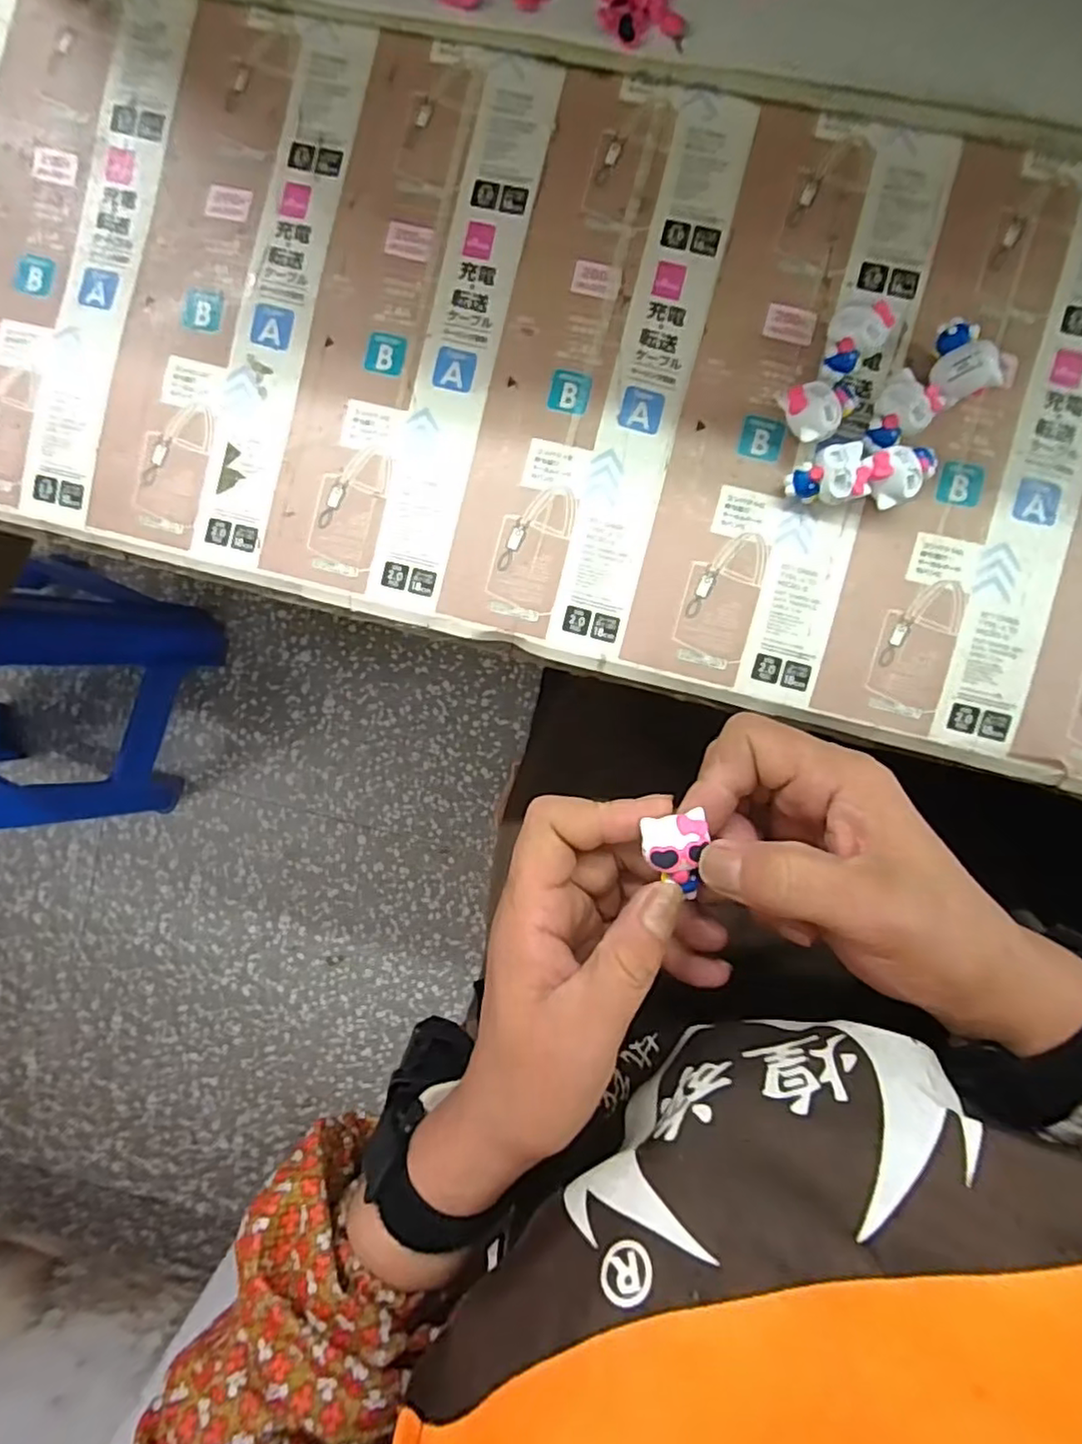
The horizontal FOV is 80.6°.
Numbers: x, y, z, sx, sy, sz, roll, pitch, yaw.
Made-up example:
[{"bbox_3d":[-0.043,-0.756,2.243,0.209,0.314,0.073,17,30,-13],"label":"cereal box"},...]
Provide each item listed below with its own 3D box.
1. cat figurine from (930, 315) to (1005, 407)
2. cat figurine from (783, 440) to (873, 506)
[{"bbox_3d":[0.189,-0.164,0.291,0.027,0.022,0.035,-21,91,5],"label":"cat figurine"},{"bbox_3d":[0.133,-0.113,0.298,0.034,0.019,0.025,-18,92,5],"label":"cat figurine"}]

